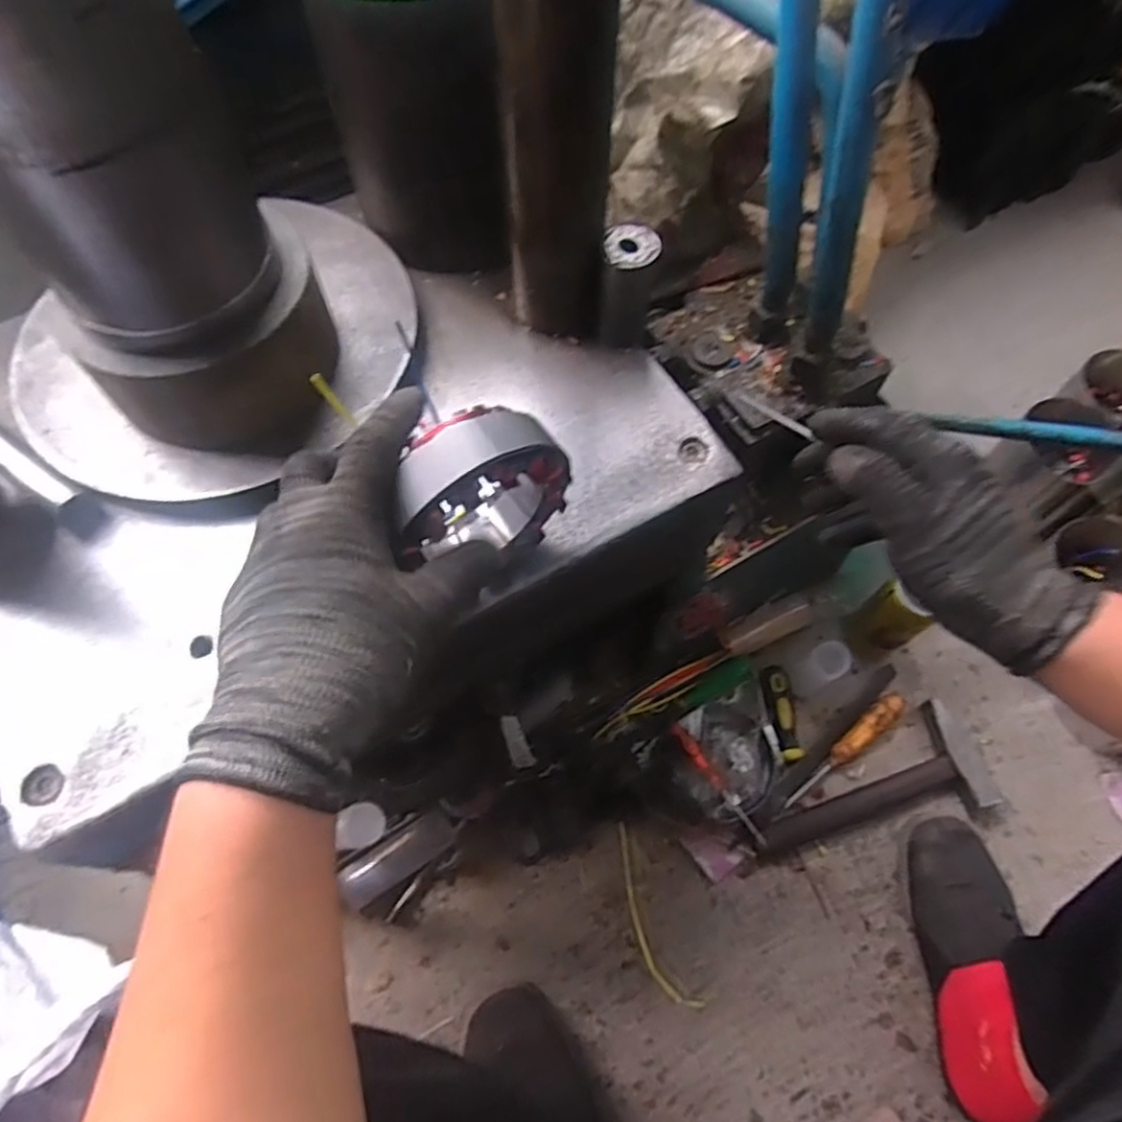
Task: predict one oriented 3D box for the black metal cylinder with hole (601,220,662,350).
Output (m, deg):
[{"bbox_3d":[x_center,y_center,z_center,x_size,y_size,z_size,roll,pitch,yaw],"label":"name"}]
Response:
[{"bbox_3d":[0.046,-0.185,0.487,0.034,0.076,0.033,2,64,1],"label":"black metal cylinder with hole"}]

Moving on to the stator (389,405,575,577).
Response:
[{"bbox_3d":[-0.044,-0.033,0.377,0.096,0.102,0.042,-36,69,-16],"label":"stator"}]

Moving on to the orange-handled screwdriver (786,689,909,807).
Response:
[{"bbox_3d":[0.322,0.213,0.808,0.181,0.026,0.029,-35,68,-16],"label":"orange-handled screwdriver"}]

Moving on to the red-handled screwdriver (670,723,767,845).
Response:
[{"bbox_3d":[0.167,0.232,0.755,0.017,0.022,0.144,-33,68,-15],"label":"red-handled screwdriver"}]

